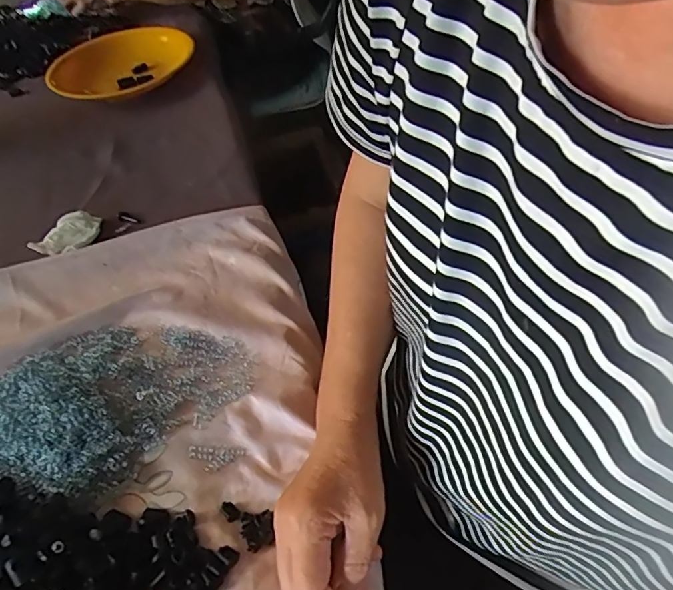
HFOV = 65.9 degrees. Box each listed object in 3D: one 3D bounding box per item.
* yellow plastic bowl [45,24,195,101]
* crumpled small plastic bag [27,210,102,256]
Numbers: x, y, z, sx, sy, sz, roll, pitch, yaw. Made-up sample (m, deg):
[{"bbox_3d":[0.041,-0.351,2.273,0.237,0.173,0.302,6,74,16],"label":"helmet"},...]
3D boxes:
[{"bbox_3d":[-0.385,-0.406,0.896,0.234,0.049,0.234,-5,49,5],"label":"yellow plastic bowl"},{"bbox_3d":[-0.322,-0.075,0.627,0.047,0.020,0.077,14,53,21],"label":"crumpled small plastic bag"}]

